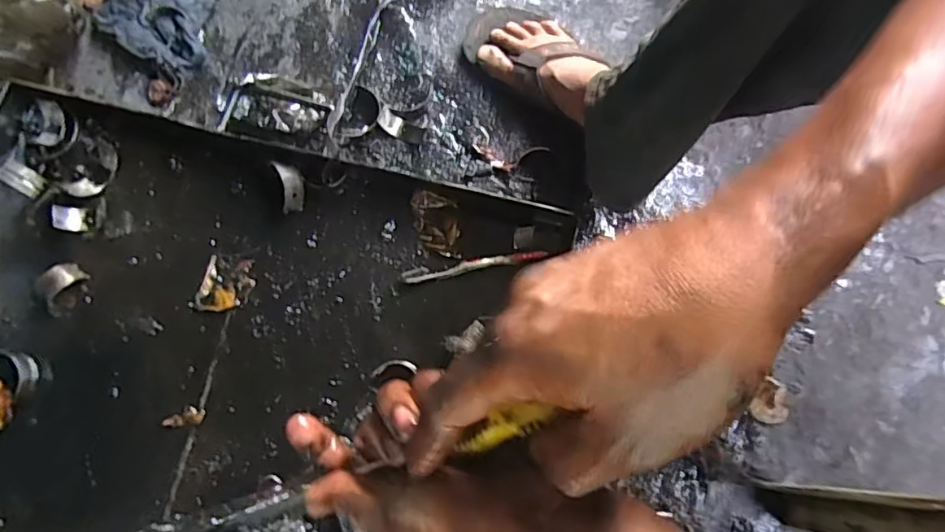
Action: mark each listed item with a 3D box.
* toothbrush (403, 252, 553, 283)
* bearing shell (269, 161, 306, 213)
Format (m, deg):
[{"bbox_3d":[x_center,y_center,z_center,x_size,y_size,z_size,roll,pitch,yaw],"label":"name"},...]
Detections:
[{"bbox_3d":[0.002,-0.002,0.672,0.166,0.007,0.017,-10,79,-3],"label":"toothbrush"},{"bbox_3d":[-0.212,-0.094,0.678,0.029,0.019,0.060,-13,104,-4],"label":"bearing shell"}]

